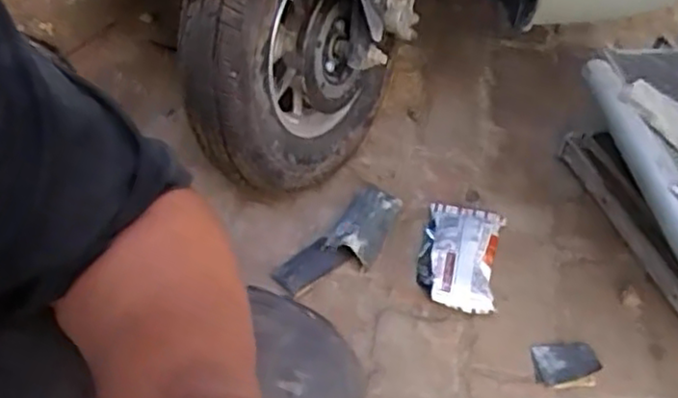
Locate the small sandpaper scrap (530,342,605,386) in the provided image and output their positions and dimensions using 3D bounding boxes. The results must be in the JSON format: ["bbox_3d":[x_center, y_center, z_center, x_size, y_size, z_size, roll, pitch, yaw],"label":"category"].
[{"bbox_3d":[0.285,0.206,0.894,0.079,0.018,0.054,-3,48,-3],"label":"small sandpaper scrap"}]

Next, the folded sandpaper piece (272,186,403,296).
[{"bbox_3d":[0.011,0.054,1.005,0.195,0.045,0.107,-39,58,-14],"label":"folded sandpaper piece"}]

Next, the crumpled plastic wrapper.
[{"bbox_3d":[0.169,0.078,0.987,0.109,0.046,0.185,11,48,9],"label":"crumpled plastic wrapper"}]

